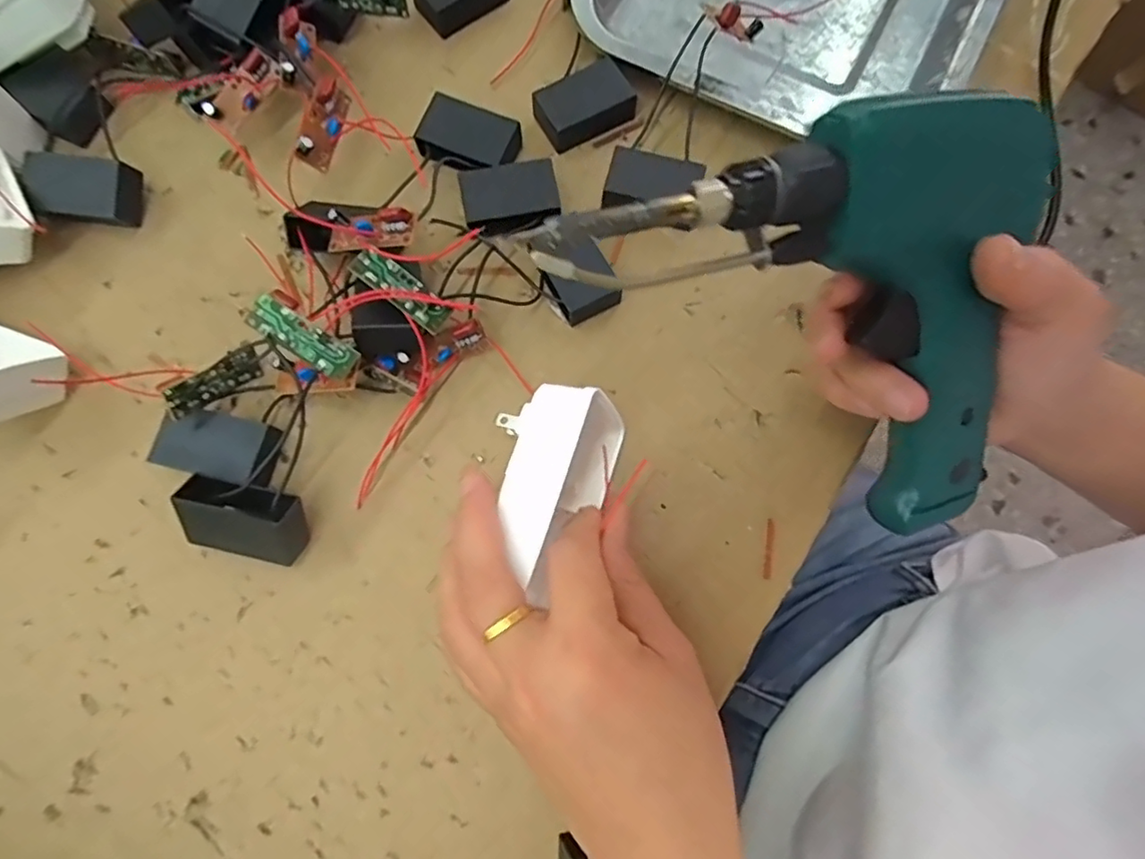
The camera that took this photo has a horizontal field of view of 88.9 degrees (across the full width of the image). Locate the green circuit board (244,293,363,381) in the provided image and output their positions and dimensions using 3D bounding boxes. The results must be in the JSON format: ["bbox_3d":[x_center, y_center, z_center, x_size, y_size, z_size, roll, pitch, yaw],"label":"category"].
[{"bbox_3d":[-0.112,-0.038,0.244,0.044,0.005,0.014,34,78,-17],"label":"green circuit board"}]

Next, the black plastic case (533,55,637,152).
[{"bbox_3d":[0.005,-0.172,0.309,0.050,0.015,0.030,-30,79,-7],"label":"black plastic case"}]

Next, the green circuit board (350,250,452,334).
[{"bbox_3d":[-0.073,-0.061,0.252,0.044,0.007,0.015,39,79,-12],"label":"green circuit board"}]

